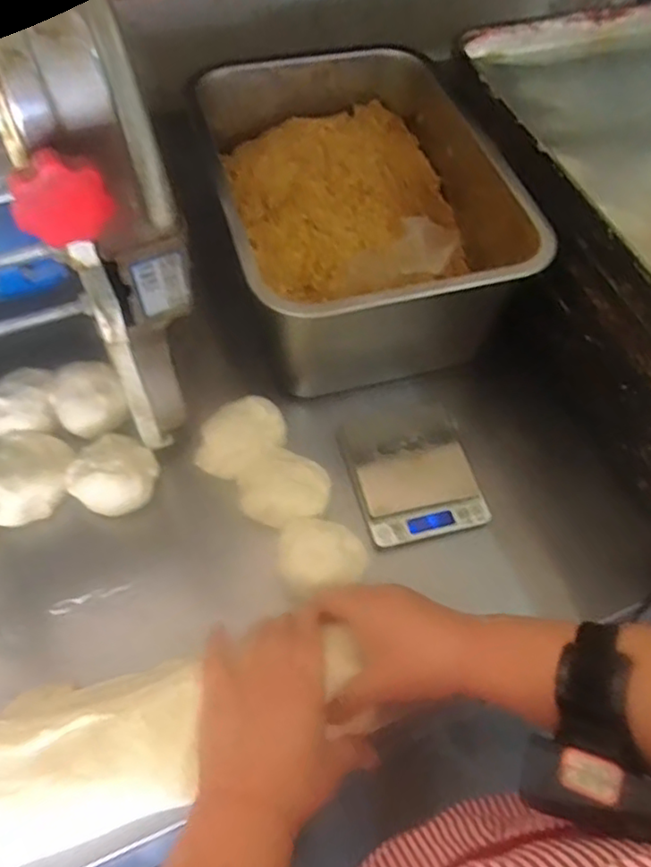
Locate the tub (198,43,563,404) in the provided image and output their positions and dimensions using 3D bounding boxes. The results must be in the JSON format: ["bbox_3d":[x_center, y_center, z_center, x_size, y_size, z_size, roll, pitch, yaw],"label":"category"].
[{"bbox_3d":[0.028,-0.223,0.630,0.250,0.153,0.343,-12,59,-11],"label":"tub"}]

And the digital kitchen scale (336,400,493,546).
[{"bbox_3d":[0.077,0.033,0.568,0.103,0.016,0.123,-12,60,-11],"label":"digital kitchen scale"}]

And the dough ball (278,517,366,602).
[{"bbox_3d":[-0.006,0.097,0.508,0.067,0.030,0.060,-22,62,-16],"label":"dough ball"}]

